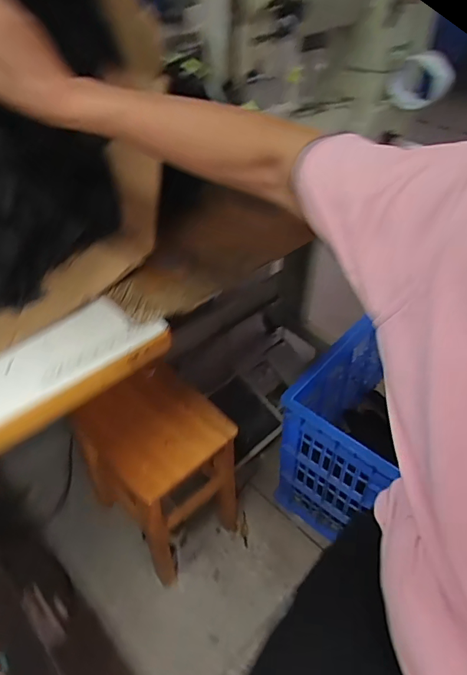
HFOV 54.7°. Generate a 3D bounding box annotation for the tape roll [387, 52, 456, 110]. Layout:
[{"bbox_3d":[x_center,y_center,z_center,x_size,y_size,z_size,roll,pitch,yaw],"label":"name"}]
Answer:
[{"bbox_3d":[0.344,-0.472,0.827,0.112,0.095,0.046,-6,49,41],"label":"tape roll"}]

